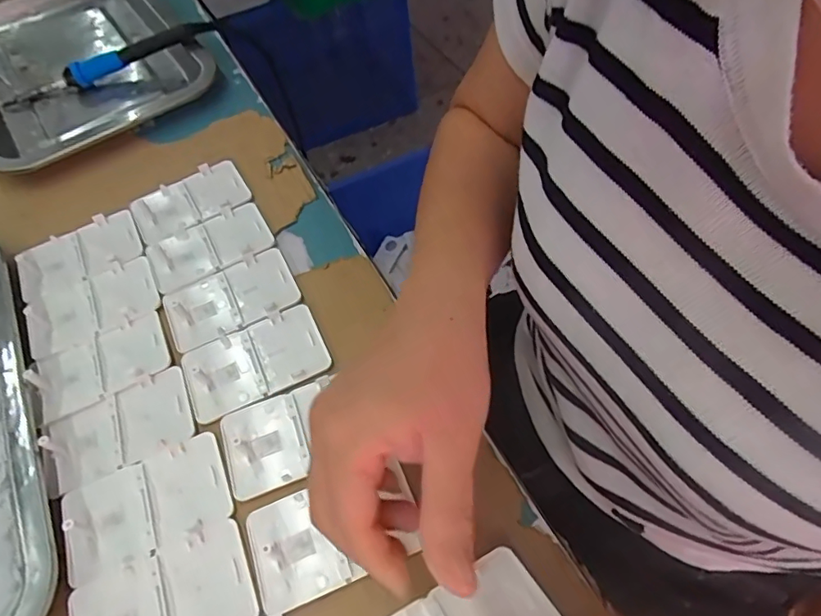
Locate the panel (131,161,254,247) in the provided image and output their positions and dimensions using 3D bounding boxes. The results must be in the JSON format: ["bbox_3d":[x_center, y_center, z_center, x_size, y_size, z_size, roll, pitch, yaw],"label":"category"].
[{"bbox_3d":[-0.172,-0.085,0.405,0.086,0.008,0.054,-26,59,-15],"label":"panel"}]

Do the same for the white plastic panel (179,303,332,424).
[{"bbox_3d":[-0.098,0.032,0.328,0.086,0.004,0.053,-22,58,-12],"label":"white plastic panel"}]

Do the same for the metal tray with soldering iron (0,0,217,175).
[{"bbox_3d":[-0.337,-0.251,0.528,0.220,0.044,0.325,-34,61,-19],"label":"metal tray with soldering iron"}]

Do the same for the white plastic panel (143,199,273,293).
[{"bbox_3d":[-0.147,-0.048,0.380,0.085,0.007,0.055,-25,59,-14],"label":"white plastic panel"}]

